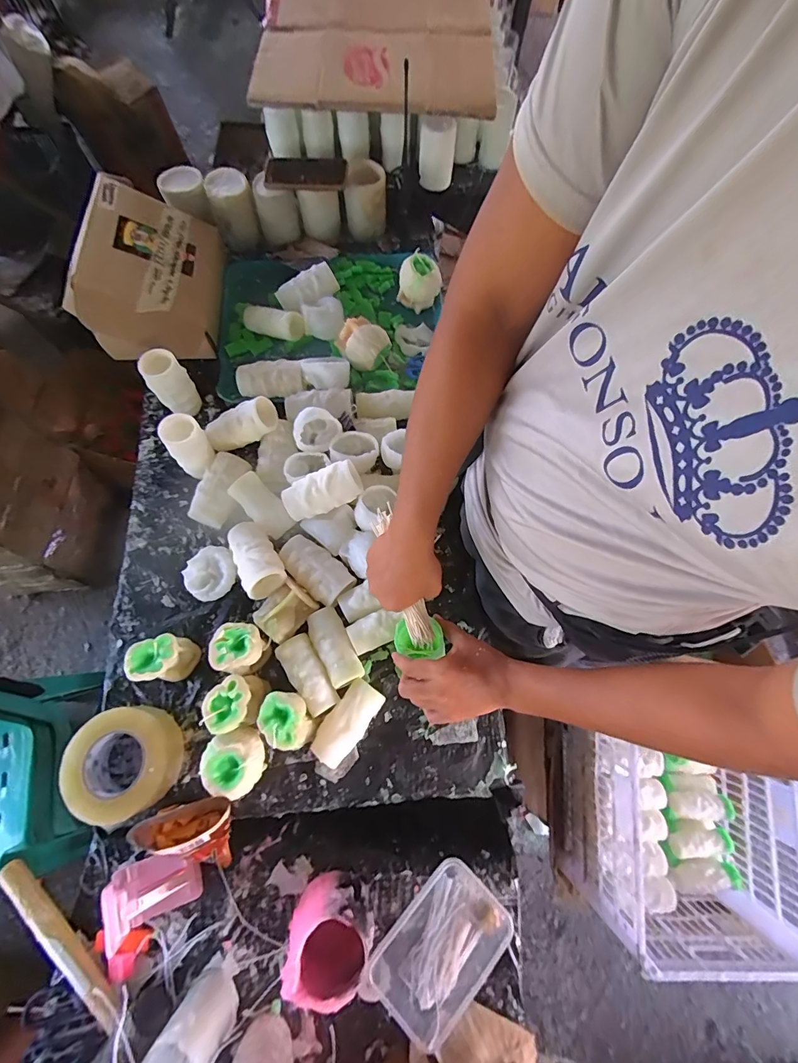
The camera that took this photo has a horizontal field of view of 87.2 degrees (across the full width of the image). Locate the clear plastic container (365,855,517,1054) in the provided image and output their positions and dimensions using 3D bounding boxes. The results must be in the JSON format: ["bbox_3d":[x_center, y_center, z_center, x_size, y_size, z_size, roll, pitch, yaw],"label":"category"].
[{"bbox_3d":[0.047,0.510,0.514,0.114,0.038,0.171,43,76,12],"label":"clear plastic container"}]

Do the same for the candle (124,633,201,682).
[{"bbox_3d":[-0.335,0.180,0.601,0.069,0.075,0.063,3,72,0],"label":"candle"}]

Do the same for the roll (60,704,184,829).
[{"bbox_3d":[-0.371,0.309,0.567,0.124,0.058,0.133,0,72,-1],"label":"roll"}]

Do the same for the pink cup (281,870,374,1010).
[{"bbox_3d":[-0.080,0.464,0.484,0.090,0.103,0.079,3,72,0],"label":"pink cup"}]

